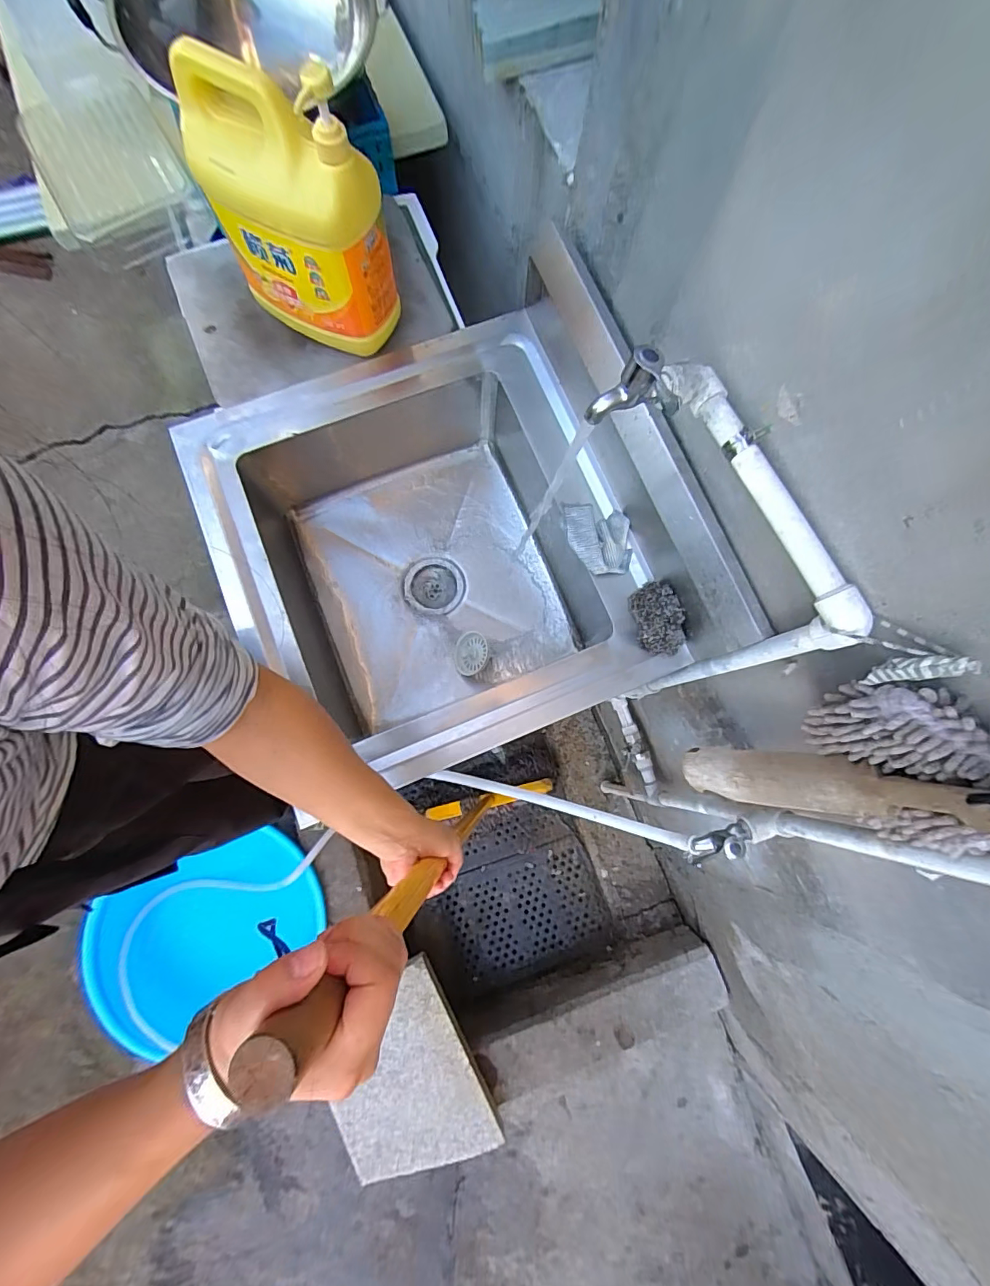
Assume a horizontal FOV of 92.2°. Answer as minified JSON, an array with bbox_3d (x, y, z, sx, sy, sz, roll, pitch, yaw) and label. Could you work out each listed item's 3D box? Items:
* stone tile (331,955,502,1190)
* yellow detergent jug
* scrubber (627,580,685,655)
[{"bbox_3d":[-0.203,0.959,1.048,0.298,0.032,0.378,-27,81,-9],"label":"stone tile"},{"bbox_3d":[-0.247,-0.520,0.593,0.231,0.273,0.110,27,78,3],"label":"yellow detergent jug"},{"bbox_3d":[0.219,-0.033,0.639,0.058,0.049,0.100,-13,79,-6],"label":"scrubber"}]

